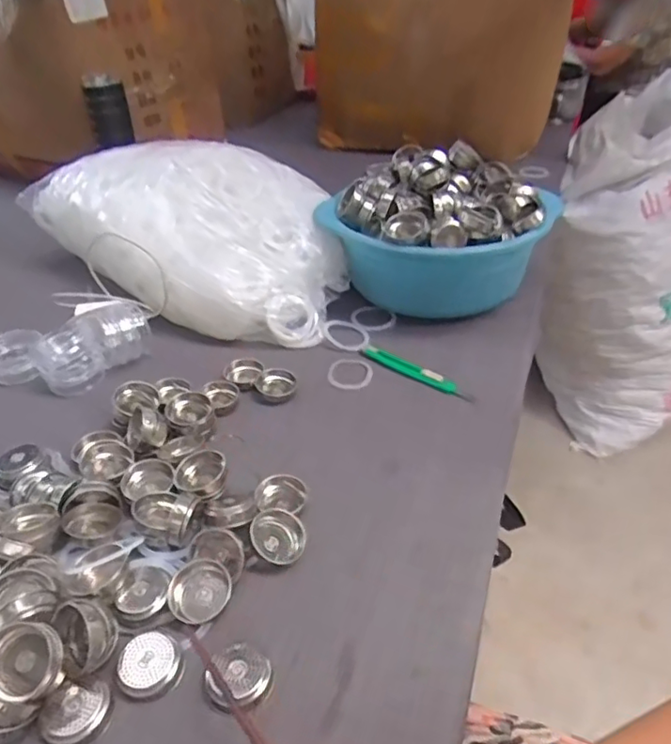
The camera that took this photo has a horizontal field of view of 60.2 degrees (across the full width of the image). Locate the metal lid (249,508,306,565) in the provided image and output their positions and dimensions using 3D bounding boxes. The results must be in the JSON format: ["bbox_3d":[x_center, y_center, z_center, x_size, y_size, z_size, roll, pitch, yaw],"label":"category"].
[{"bbox_3d":[-0.046,0.132,0.460,0.040,0.018,0.045,-17,41,-20],"label":"metal lid"}]

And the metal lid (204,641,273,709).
[{"bbox_3d":[-0.064,0.201,0.383,0.042,0.009,0.038,13,39,20],"label":"metal lid"}]

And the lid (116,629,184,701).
[{"bbox_3d":[-0.124,0.194,0.387,0.039,0.012,0.039,-1,36,1],"label":"lid"}]

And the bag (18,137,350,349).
[{"bbox_3d":[-0.193,-0.207,0.794,0.476,0.151,0.250,22,43,29],"label":"bag"}]

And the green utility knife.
[{"bbox_3d":[0.090,0.000,0.645,0.143,0.011,0.017,27,45,34],"label":"green utility knife"}]

